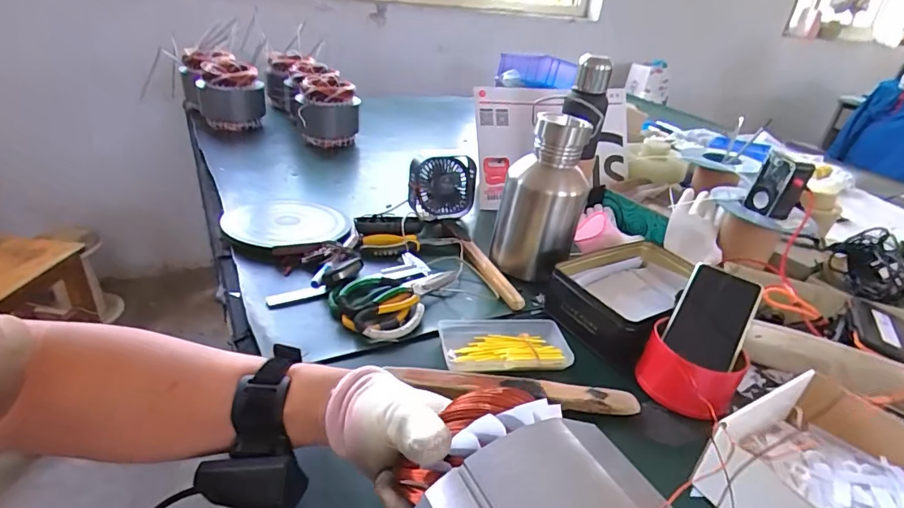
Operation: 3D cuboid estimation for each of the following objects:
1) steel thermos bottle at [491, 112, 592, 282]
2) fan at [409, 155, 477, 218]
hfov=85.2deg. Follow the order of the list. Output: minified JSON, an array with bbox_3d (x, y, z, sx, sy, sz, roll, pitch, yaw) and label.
[{"bbox_3d":[0.133,-0.081,0.726,0.115,0.228,0.092,10,30,7],"label":"steel thermos bottle"},{"bbox_3d":[-0.016,-0.115,0.859,0.119,0.107,0.030,-2,5,-17],"label":"fan"}]

